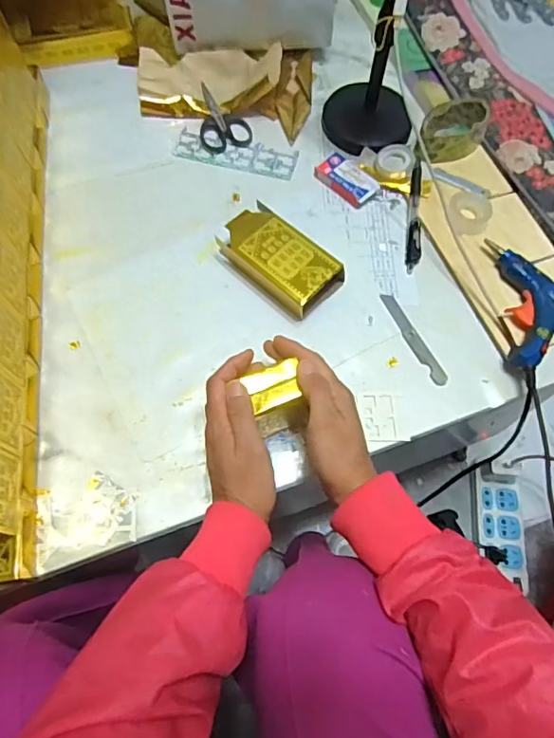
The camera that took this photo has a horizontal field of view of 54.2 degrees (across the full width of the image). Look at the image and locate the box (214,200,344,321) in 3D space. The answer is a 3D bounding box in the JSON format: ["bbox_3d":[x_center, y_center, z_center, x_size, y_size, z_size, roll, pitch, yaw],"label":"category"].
[{"bbox_3d":[0.000,-0.117,0.573,0.127,0.035,0.075,41,71,15],"label":"box"}]

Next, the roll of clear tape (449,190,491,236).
[{"bbox_3d":[0.216,-0.177,0.610,0.046,0.016,0.051,28,68,10],"label":"roll of clear tape"}]

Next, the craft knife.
[{"bbox_3d":[0.142,-0.032,0.562,0.016,0.008,0.112,-25,70,-12],"label":"craft knife"}]

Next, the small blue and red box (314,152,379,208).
[{"bbox_3d":[0.083,-0.224,0.634,0.043,0.015,0.073,-41,74,-17],"label":"small blue and red box"}]

